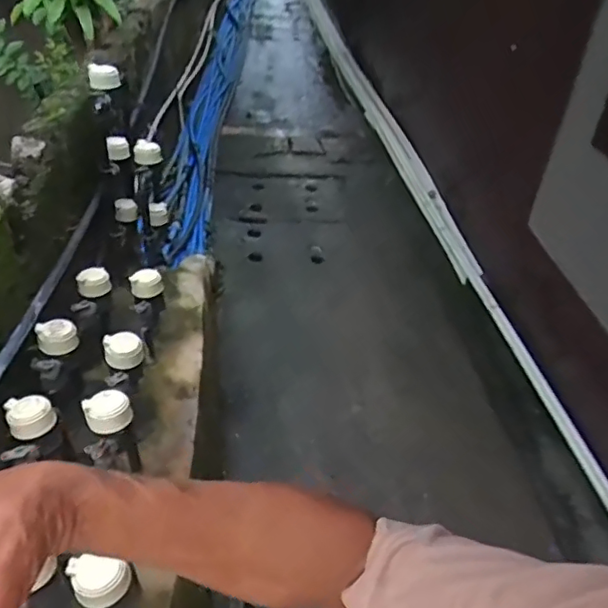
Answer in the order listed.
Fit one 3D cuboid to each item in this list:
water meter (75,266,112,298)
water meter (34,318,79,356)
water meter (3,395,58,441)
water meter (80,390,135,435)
[{"bbox_3d":[-0.598,-0.064,1.610,0.089,0.063,0.069,-15,43,-22],"label":"water meter"},{"bbox_3d":[-0.587,0.076,1.348,0.090,0.050,0.081,-15,43,-22],"label":"water meter"},{"bbox_3d":[-0.562,0.227,1.167,0.086,0.065,0.076,-19,45,-26],"label":"water meter"},{"bbox_3d":[-0.398,0.222,1.160,0.089,0.054,0.079,-19,45,-26],"label":"water meter"}]

